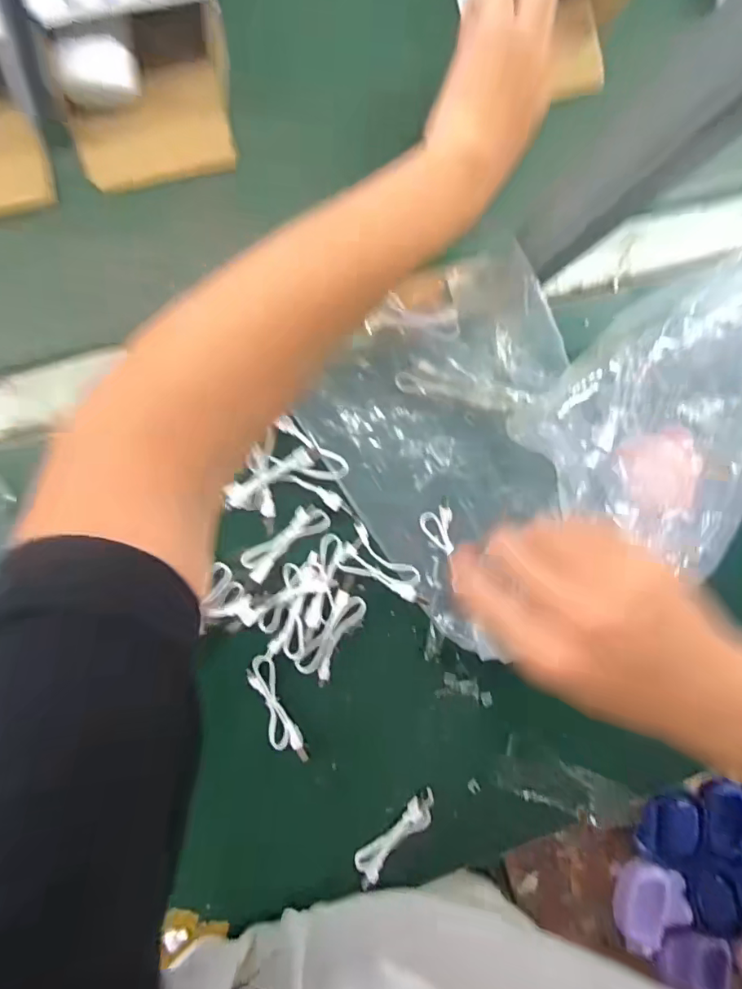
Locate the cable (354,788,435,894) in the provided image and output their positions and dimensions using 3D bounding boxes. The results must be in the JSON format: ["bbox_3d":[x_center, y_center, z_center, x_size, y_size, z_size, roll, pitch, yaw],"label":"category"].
[{"bbox_3d":[0.019,0.258,0.388,0.083,0.008,0.022,-45,96,-2],"label":"cable"}]

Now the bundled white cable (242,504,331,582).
[{"bbox_3d":[-0.058,0.032,0.355,0.065,0.008,0.023,-38,96,-3],"label":"bundled white cable"}]

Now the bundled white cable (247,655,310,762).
[{"bbox_3d":[-0.068,0.155,0.369,0.022,0.008,0.082,-19,94,-5],"label":"bundled white cable"}]

